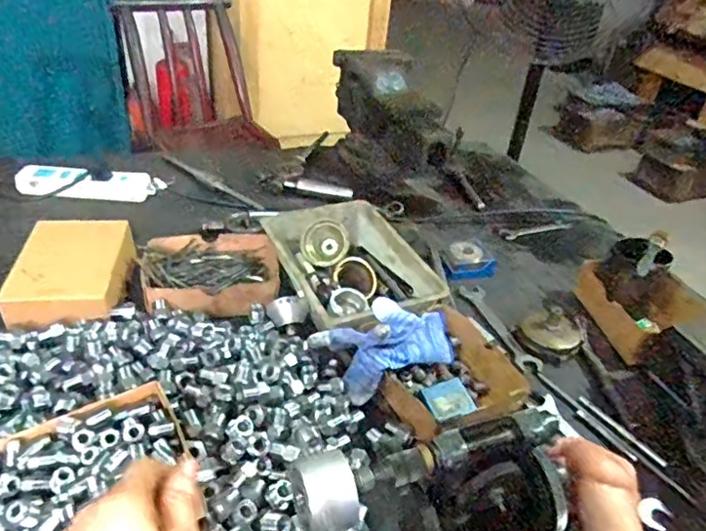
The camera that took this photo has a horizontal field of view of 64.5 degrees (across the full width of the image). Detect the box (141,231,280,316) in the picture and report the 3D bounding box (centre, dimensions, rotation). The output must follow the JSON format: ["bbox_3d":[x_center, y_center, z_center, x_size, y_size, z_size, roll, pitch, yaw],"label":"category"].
[{"bbox_3d":[-0.185,0.011,0.742,0.178,0.040,0.148,-6,36,-18],"label":"box"}]

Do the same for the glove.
[{"bbox_3d":[0.046,0.086,0.632,0.166,0.081,0.074,-10,38,-24],"label":"glove"}]

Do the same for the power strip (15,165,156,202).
[{"bbox_3d":[-0.450,-0.139,0.936,0.216,0.029,0.059,4,34,-4],"label":"power strip"}]

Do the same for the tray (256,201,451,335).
[{"bbox_3d":[-0.010,0.003,0.764,0.171,0.062,0.250,-11,38,-24],"label":"tray"}]

